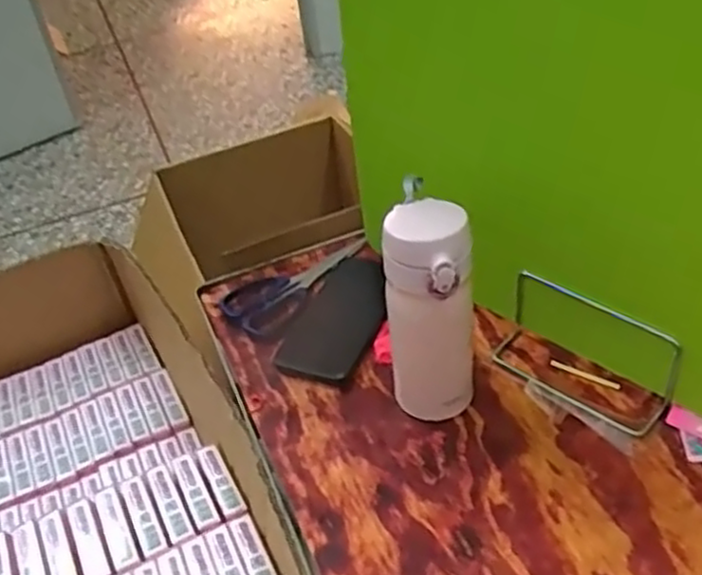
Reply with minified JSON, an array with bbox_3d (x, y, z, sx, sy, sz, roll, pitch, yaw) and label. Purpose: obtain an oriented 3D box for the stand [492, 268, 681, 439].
[{"bbox_3d":[0.196,0.052,0.640,0.155,0.074,0.057,27,51,34],"label":"stand"}]

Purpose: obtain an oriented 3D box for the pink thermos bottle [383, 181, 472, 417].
[{"bbox_3d":[0.065,0.023,0.604,0.069,0.196,0.082,0,41,10],"label":"pink thermos bottle"}]

